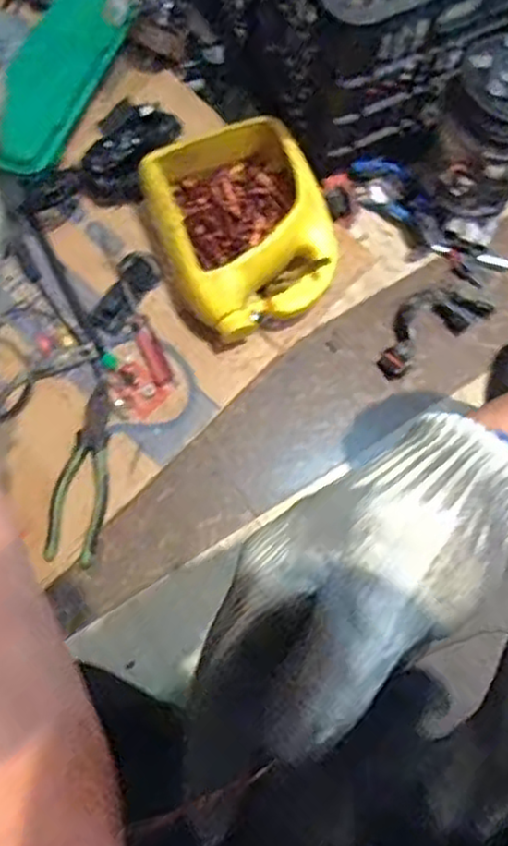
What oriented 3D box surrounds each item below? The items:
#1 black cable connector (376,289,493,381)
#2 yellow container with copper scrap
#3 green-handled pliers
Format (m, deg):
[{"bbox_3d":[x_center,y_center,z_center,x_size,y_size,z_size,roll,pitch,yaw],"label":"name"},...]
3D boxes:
[{"bbox_3d":[0.195,-0.114,0.826,0.142,0.018,0.069,-33,78,-9],"label":"black cable connector"},{"bbox_3d":[-0.009,-0.213,0.798,0.177,0.091,0.215,-23,76,-7],"label":"yellow container with copper scrap"},{"bbox_3d":[-0.182,0.052,0.772,0.058,0.023,0.195,10,75,2],"label":"green-handled pliers"}]

